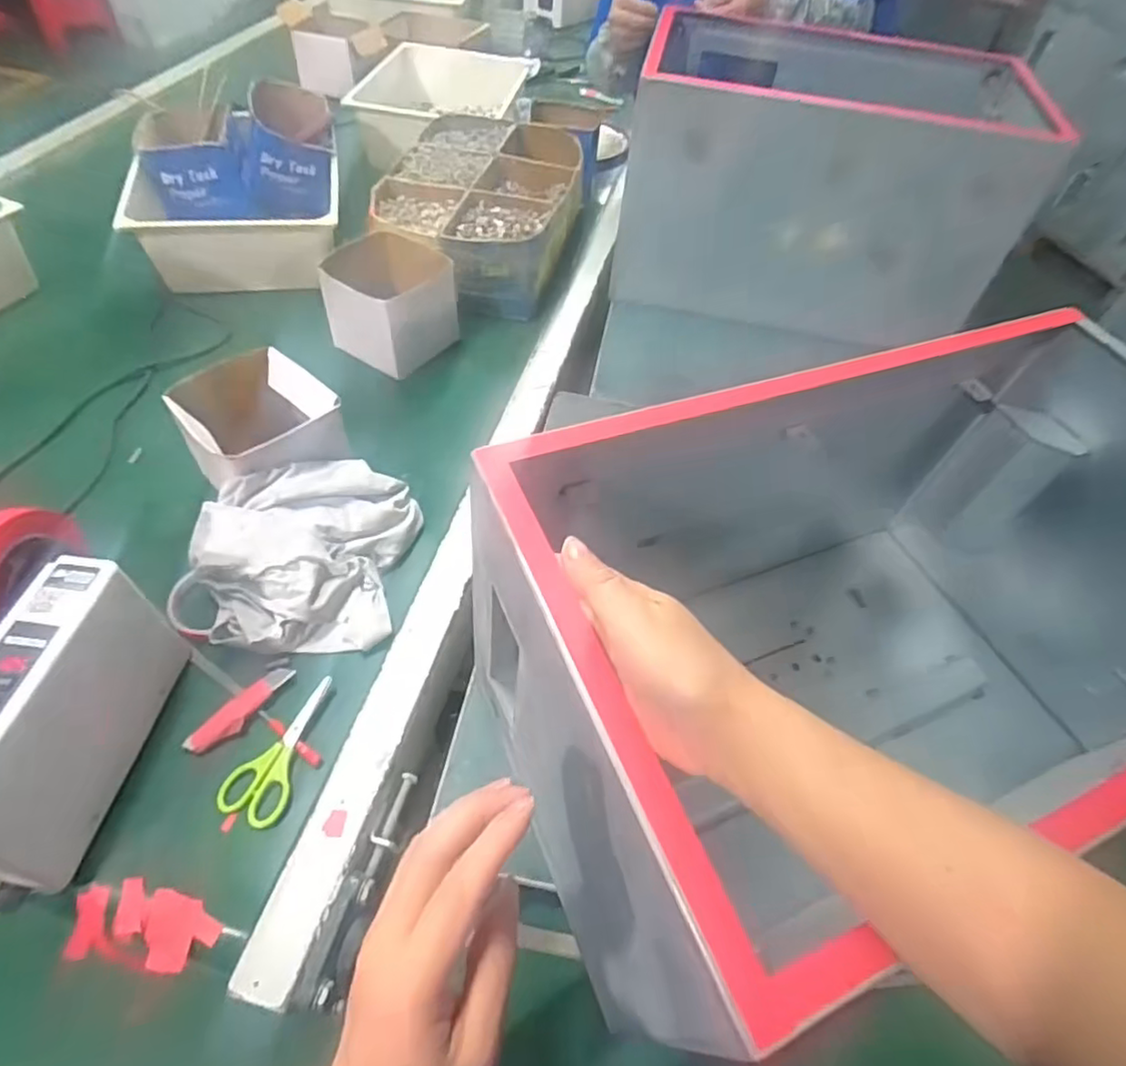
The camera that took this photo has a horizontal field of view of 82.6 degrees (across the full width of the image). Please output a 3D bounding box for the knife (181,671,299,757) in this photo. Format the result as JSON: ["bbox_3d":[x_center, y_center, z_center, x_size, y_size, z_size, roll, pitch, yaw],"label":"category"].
[{"bbox_3d":[-0.291,0.159,0.580,0.029,0.010,0.101,35,58,19],"label":"knife"}]

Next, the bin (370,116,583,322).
[{"bbox_3d":[-0.130,-0.509,1.024,0.285,0.106,0.377,13,54,4],"label":"bin"}]

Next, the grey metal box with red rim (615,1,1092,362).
[{"bbox_3d":[0.380,-0.560,0.984,0.515,0.273,0.413,12,54,3],"label":"grey metal box with red rim"}]

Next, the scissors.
[{"bbox_3d":[-0.242,0.185,0.561,0.056,0.004,0.130,20,54,9],"label":"scissors"}]

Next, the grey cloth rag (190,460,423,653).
[{"bbox_3d":[-0.265,0.011,0.642,0.212,0.075,0.194,-1,54,-7],"label":"grey cloth rag"}]

